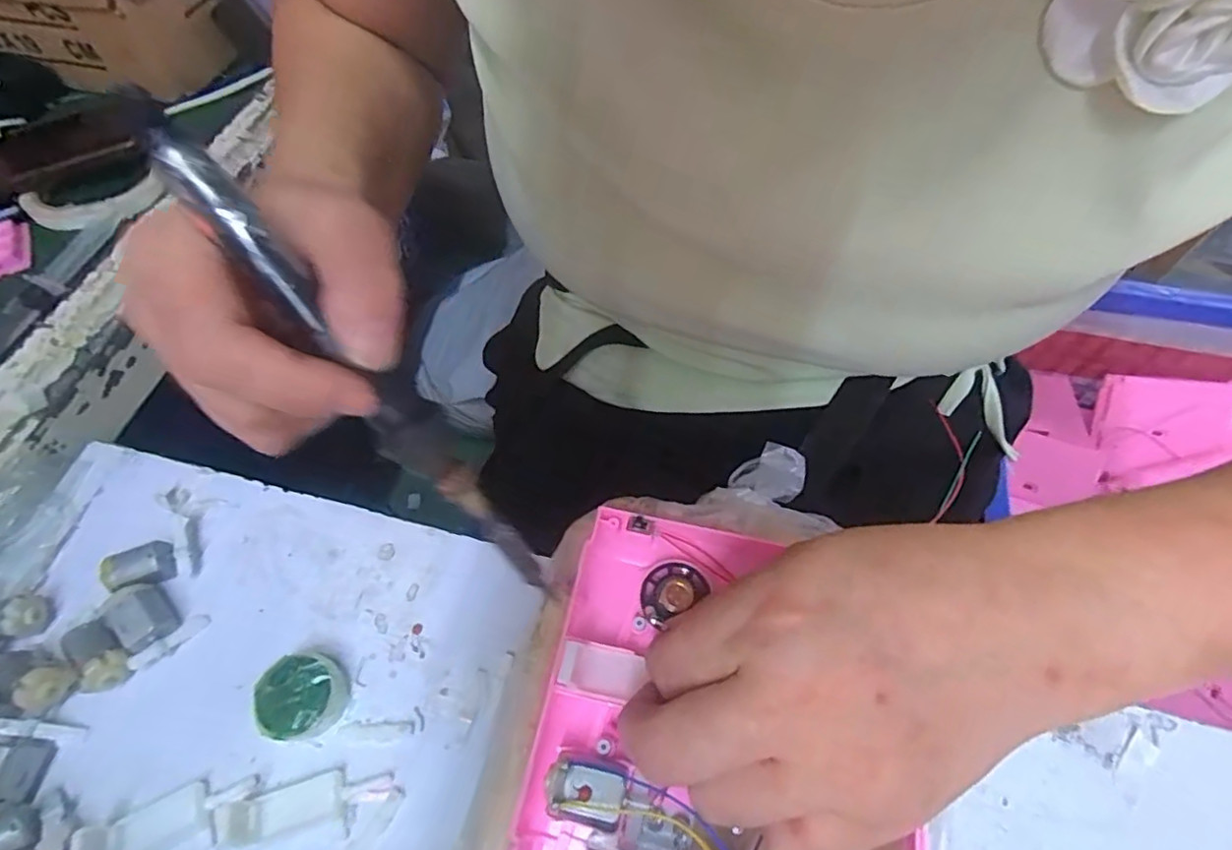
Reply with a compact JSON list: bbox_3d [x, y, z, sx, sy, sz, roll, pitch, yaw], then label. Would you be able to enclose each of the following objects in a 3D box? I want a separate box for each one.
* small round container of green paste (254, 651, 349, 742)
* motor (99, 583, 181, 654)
[{"bbox_3d":[-0.132,0.114,0.251,0.031,0.017,0.032,4,59,3],"label":"small round container of green paste"},{"bbox_3d":[-0.212,0.086,0.268,0.029,0.016,0.020,38,66,20],"label":"motor"}]

